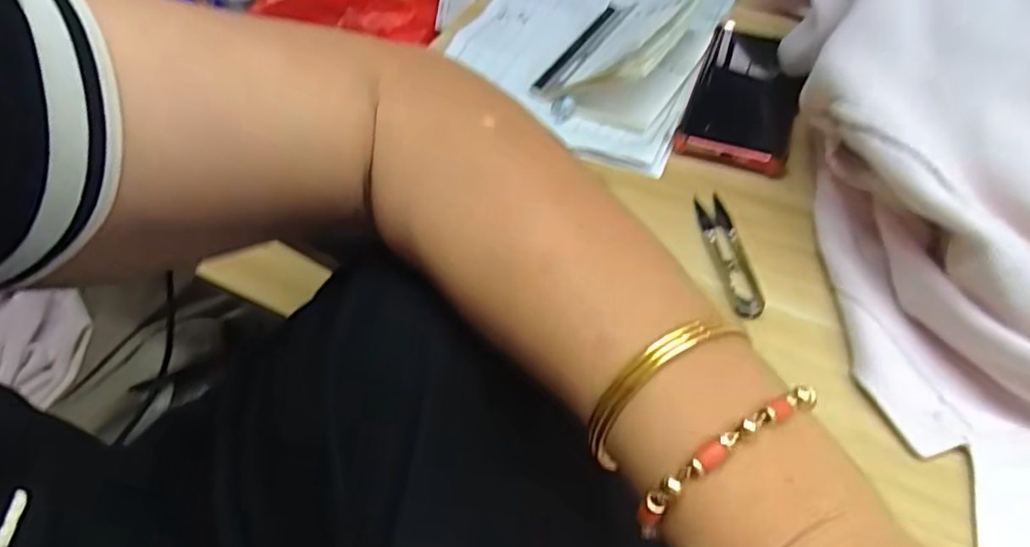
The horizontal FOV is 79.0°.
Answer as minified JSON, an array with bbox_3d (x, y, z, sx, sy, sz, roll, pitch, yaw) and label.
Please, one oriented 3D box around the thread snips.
[{"bbox_3d":[0.139,-0.014,0.408,0.022,0.014,0.094,-7,53,-3],"label":"thread snips"}]

